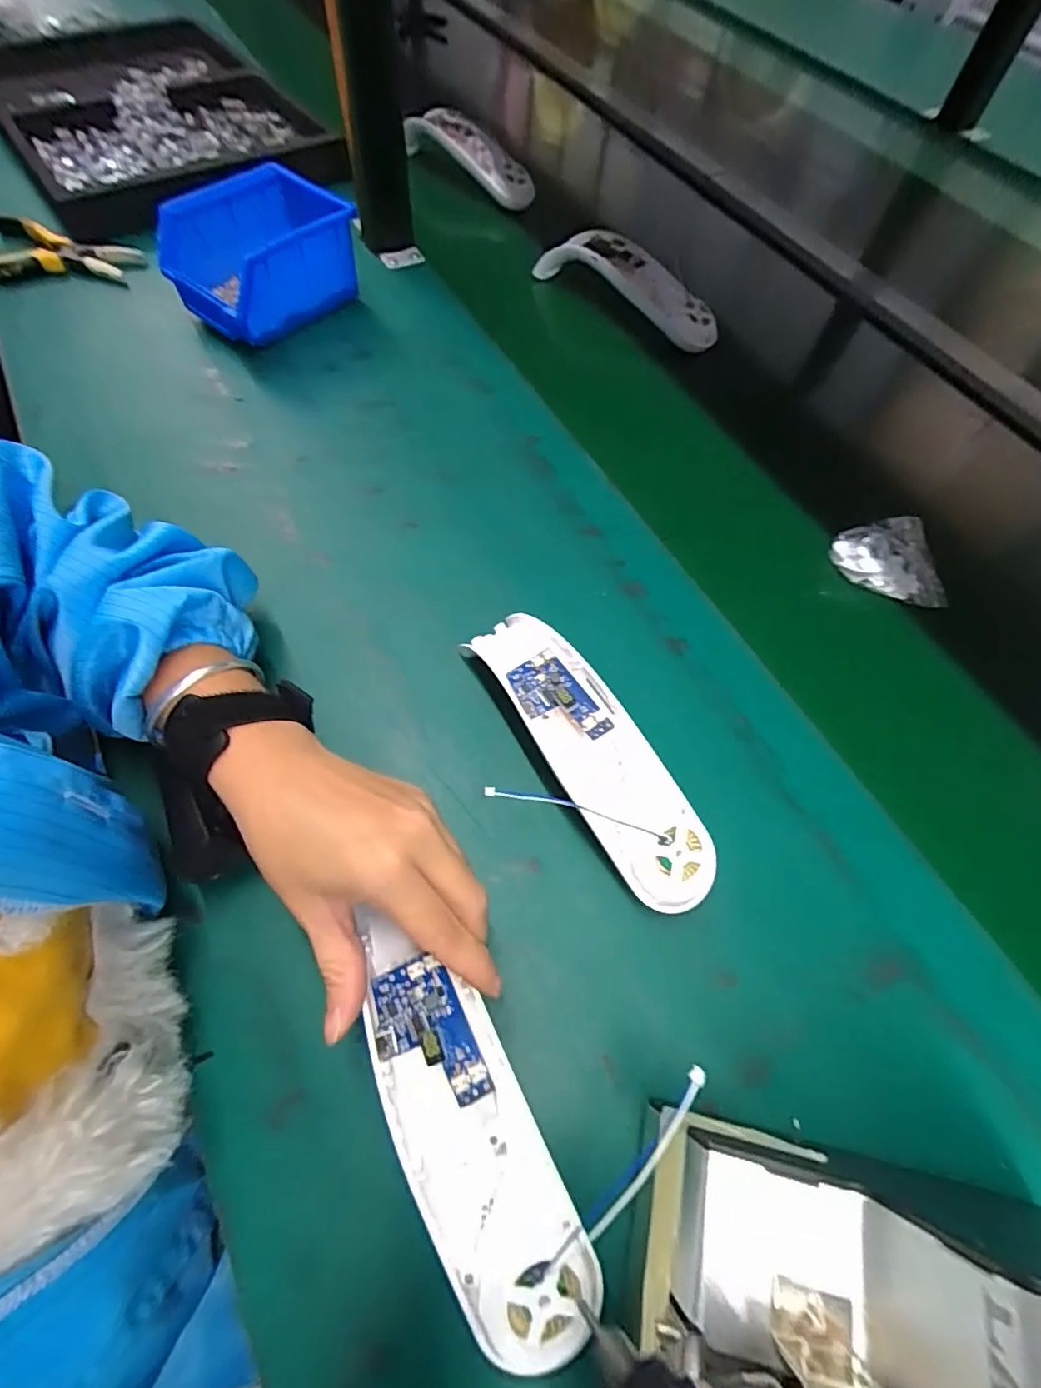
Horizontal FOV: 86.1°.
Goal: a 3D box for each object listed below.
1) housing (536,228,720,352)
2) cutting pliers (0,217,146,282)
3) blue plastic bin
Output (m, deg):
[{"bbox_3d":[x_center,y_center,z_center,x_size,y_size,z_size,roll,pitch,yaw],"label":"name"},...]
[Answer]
[{"bbox_3d":[0.106,-0.403,0.551,0.194,0.052,0.048,36,67,13],"label":"housing"},{"bbox_3d":[-0.422,-0.381,0.497,0.137,0.027,0.084,18,64,5],"label":"cutting pliers"},{"bbox_3d":[-0.228,-0.373,0.479,0.107,0.073,0.138,38,68,14],"label":"blue plastic bin"}]

